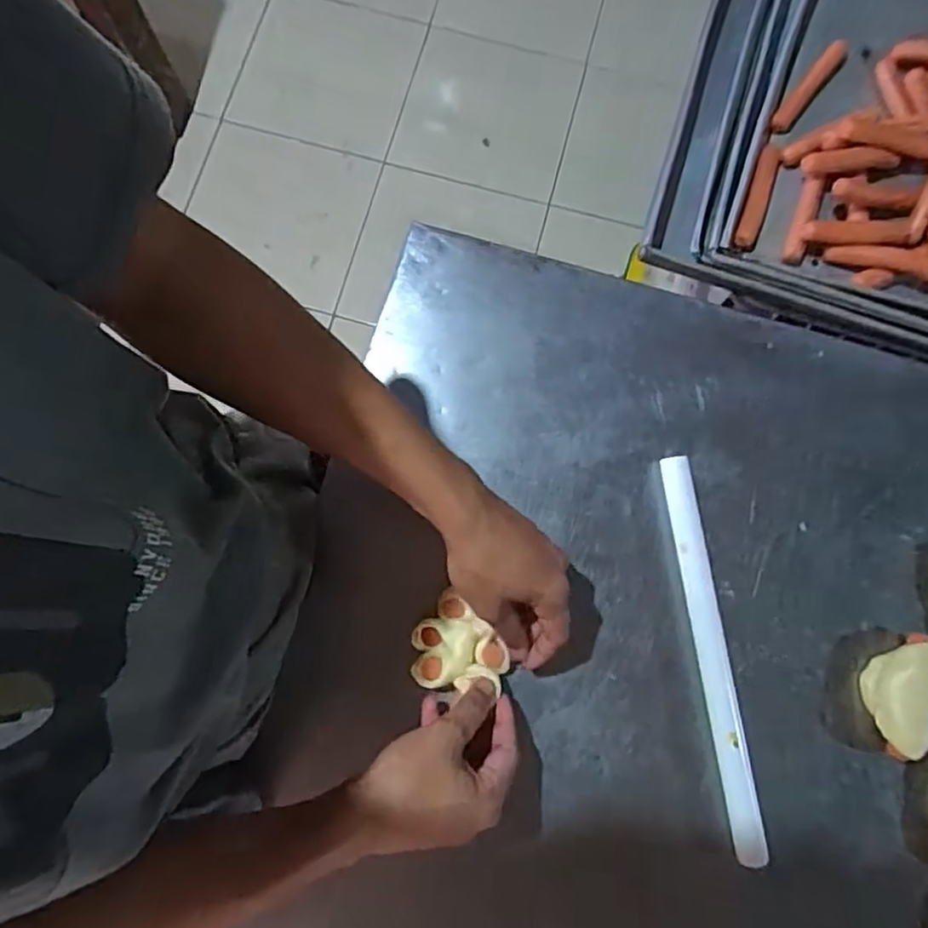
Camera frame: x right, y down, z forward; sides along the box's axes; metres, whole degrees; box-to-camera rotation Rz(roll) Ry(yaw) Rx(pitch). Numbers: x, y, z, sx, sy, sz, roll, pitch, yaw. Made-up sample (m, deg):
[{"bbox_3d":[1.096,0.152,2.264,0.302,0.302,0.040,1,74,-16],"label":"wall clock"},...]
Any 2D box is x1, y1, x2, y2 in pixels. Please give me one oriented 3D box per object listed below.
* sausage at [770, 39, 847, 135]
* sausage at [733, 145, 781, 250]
[{"bbox_3d":[0.306,-0.332,0.577,0.017,0.019,0.090,39,95,6],"label":"sausage"},{"bbox_3d":[0.256,-0.231,0.562,0.022,0.017,0.090,17,79,2],"label":"sausage"}]

